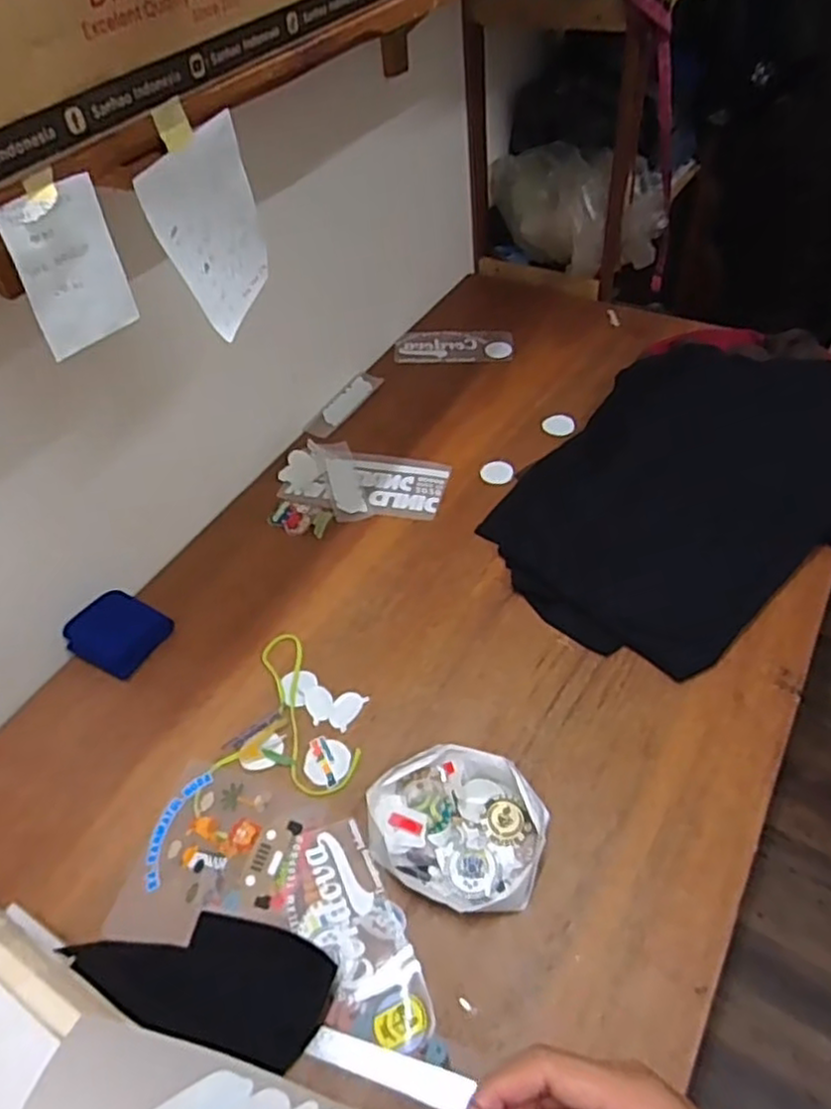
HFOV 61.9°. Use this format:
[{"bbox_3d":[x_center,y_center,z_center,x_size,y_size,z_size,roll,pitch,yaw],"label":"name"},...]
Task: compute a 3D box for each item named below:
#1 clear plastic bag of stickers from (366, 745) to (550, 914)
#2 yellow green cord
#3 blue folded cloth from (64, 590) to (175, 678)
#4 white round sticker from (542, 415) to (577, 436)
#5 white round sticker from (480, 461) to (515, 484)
[{"bbox_3d":[0.045,0.305,0.788,0.194,0.041,0.158,14,52,16],"label":"clear plastic bag of stickers"},{"bbox_3d":[-0.145,0.205,0.918,0.183,0.004,0.210,9,51,13],"label":"yellow green cord"},{"bbox_3d":[-0.433,0.112,1.011,0.124,0.032,0.113,22,55,22],"label":"blue folded cloth"},{"bbox_3d":[0.260,-0.232,1.250,0.047,0.006,0.059,-42,58,-13],"label":"white round sticker"},{"bbox_3d":[0.139,-0.139,1.182,0.057,0.007,0.053,-2,49,2],"label":"white round sticker"}]

